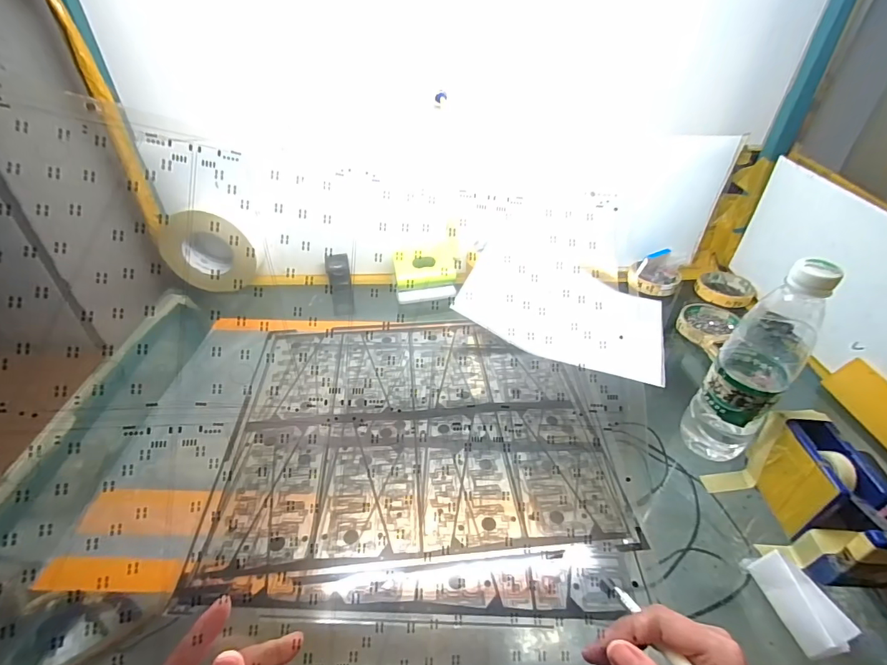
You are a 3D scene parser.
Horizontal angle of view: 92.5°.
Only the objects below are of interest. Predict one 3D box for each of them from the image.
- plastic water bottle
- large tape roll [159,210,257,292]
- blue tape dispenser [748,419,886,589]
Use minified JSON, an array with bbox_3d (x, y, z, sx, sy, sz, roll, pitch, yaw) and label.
[{"bbox_3d":[0.303,0.032,0.412,0.072,0.224,0.058,-25,44,-29],"label":"plastic water bottle"},{"bbox_3d":[-0.373,-0.129,0.681,0.142,0.127,0.049,-7,38,-10],"label":"large tape roll"},{"bbox_3d":[0.338,0.153,0.382,0.055,0.092,0.129,1,37,1],"label":"blue tape dispenser"}]

